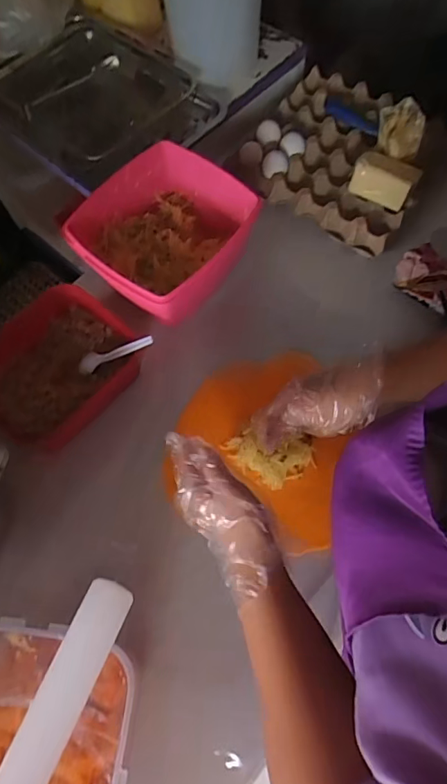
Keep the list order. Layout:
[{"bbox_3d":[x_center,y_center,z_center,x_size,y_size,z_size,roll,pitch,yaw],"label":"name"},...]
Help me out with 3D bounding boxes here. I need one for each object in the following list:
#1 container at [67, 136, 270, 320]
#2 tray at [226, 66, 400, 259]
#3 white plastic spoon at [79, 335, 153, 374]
[{"bbox_3d":[-0.078,-0.210,0.645,0.185,0.096,0.210,37,73,16],"label":"container"},{"bbox_3d":[0.188,-0.381,0.758,0.255,0.051,0.277,28,70,13],"label":"tray"},{"bbox_3d":[-0.140,-0.052,0.615,0.133,0.010,0.029,-15,62,34],"label":"white plastic spoon"}]

